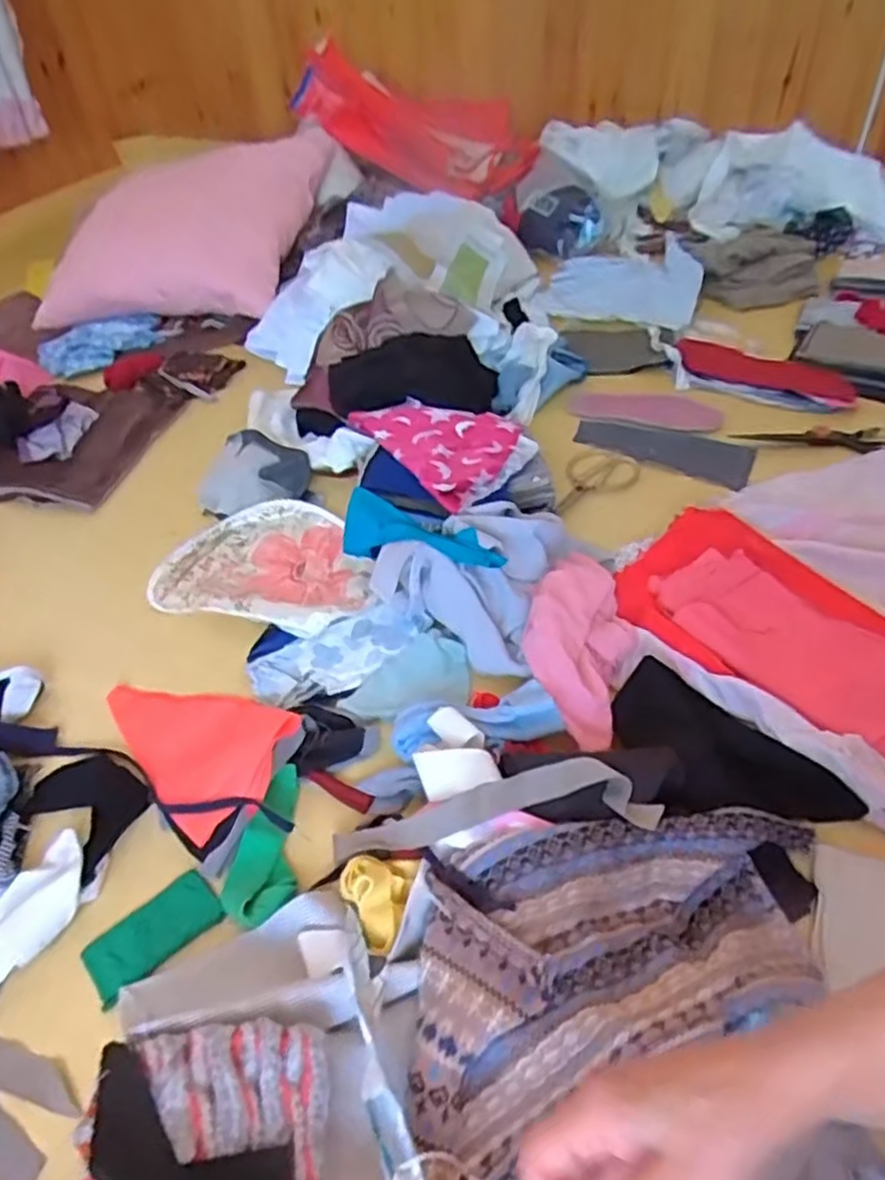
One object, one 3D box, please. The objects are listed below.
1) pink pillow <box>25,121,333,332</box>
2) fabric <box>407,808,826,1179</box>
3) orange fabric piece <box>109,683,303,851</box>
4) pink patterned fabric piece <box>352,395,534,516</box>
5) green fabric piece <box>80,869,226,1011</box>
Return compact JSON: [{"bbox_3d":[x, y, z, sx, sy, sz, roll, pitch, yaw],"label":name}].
[{"bbox_3d":[-0.448,-0.606,1.280,0.508,0.208,0.263,-2,43,3],"label":"pink pillow"},{"bbox_3d":[0.111,0.233,0.526,0.370,0.038,0.201,-25,47,-20],"label":"fabric"},{"bbox_3d":[-0.234,0.127,0.731,0.127,0.064,0.236,-31,49,-25],"label":"orange fabric piece"},{"bbox_3d":[0.006,-0.199,0.962,0.159,0.025,0.237,-27,48,-22],"label":"pink patterned fabric piece"},{"bbox_3d":[-0.230,0.276,0.609,0.102,0.007,0.055,-31,49,-25],"label":"green fabric piece"}]

